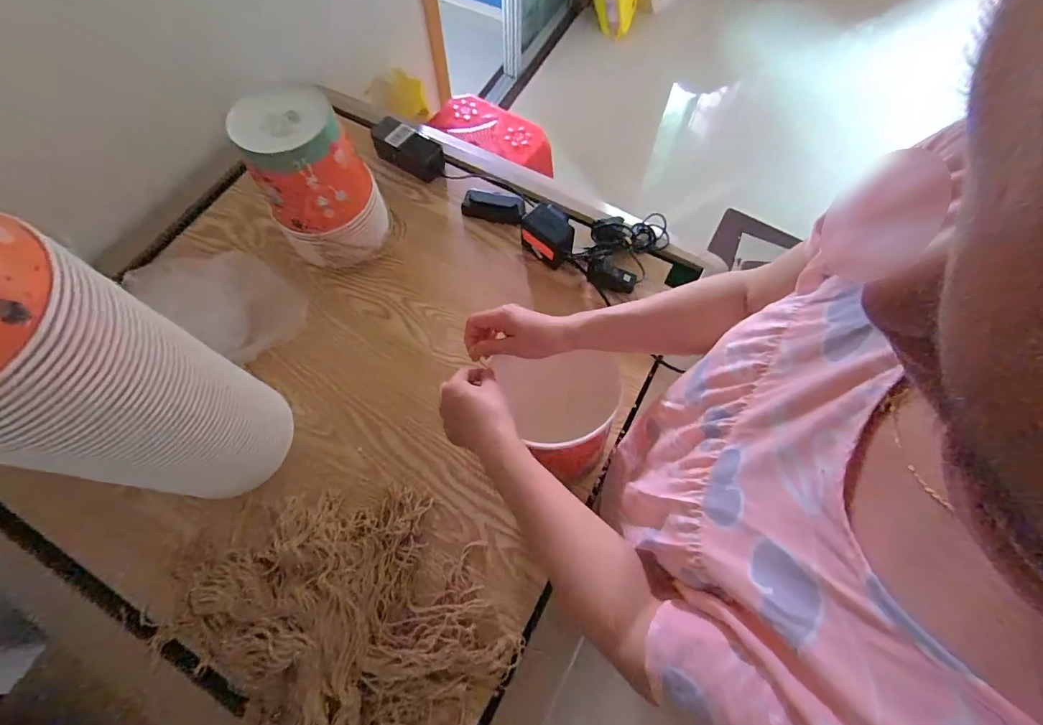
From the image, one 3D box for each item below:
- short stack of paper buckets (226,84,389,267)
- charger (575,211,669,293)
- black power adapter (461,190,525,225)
[{"bbox_3d":[-0.305,-0.271,0.672,0.154,0.210,0.162,-26,69,-11],"label":"short stack of paper buckets"},{"bbox_3d":[0.168,-0.195,0.738,0.108,0.034,0.188,33,70,13],"label":"charger"},{"bbox_3d":[-0.048,-0.269,0.778,0.108,0.028,0.049,12,67,5],"label":"black power adapter"}]

